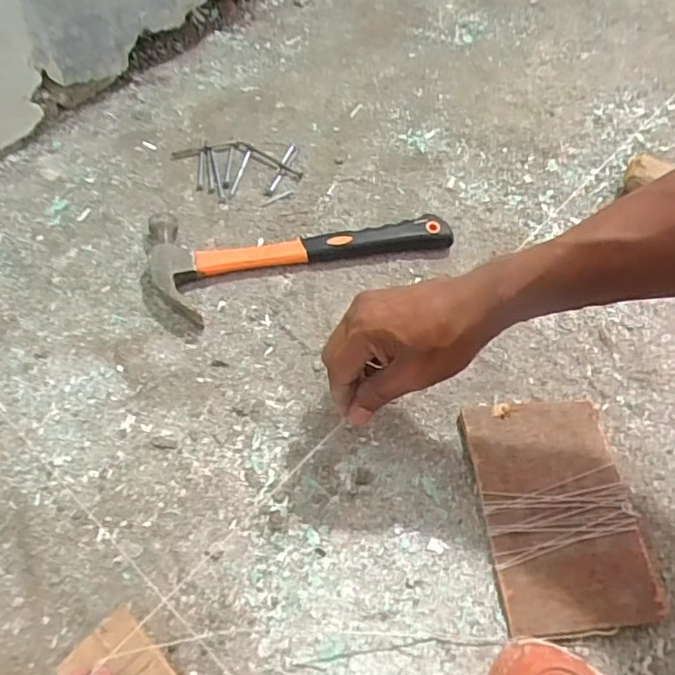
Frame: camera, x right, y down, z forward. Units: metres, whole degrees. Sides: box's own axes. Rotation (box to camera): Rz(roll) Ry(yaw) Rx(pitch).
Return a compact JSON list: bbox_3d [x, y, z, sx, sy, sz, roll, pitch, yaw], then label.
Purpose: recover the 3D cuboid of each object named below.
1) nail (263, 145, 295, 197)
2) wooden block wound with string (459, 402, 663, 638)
[{"bbox_3d":[-0.061,-0.179,0.621,0.008,0.005,0.074,20,63,7],"label":"nail"},{"bbox_3d":[0.178,0.138,0.470,0.121,0.012,0.180,-6,63,-7],"label":"wooden block wound with string"}]

